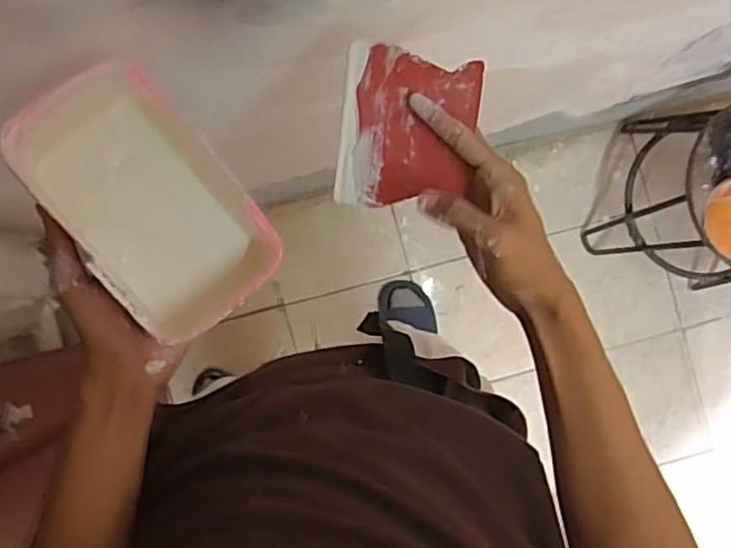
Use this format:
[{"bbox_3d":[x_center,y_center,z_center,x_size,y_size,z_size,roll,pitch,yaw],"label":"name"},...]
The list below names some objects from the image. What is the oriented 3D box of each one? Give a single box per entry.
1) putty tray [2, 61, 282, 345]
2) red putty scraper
[{"bbox_3d":[-0.158,-0.047,0.478,0.118,0.083,0.190,-42,92,-4],"label":"putty tray"},{"bbox_3d":[0.031,-0.110,0.510,0.107,0.008,0.119,9,97,21],"label":"red putty scraper"}]

